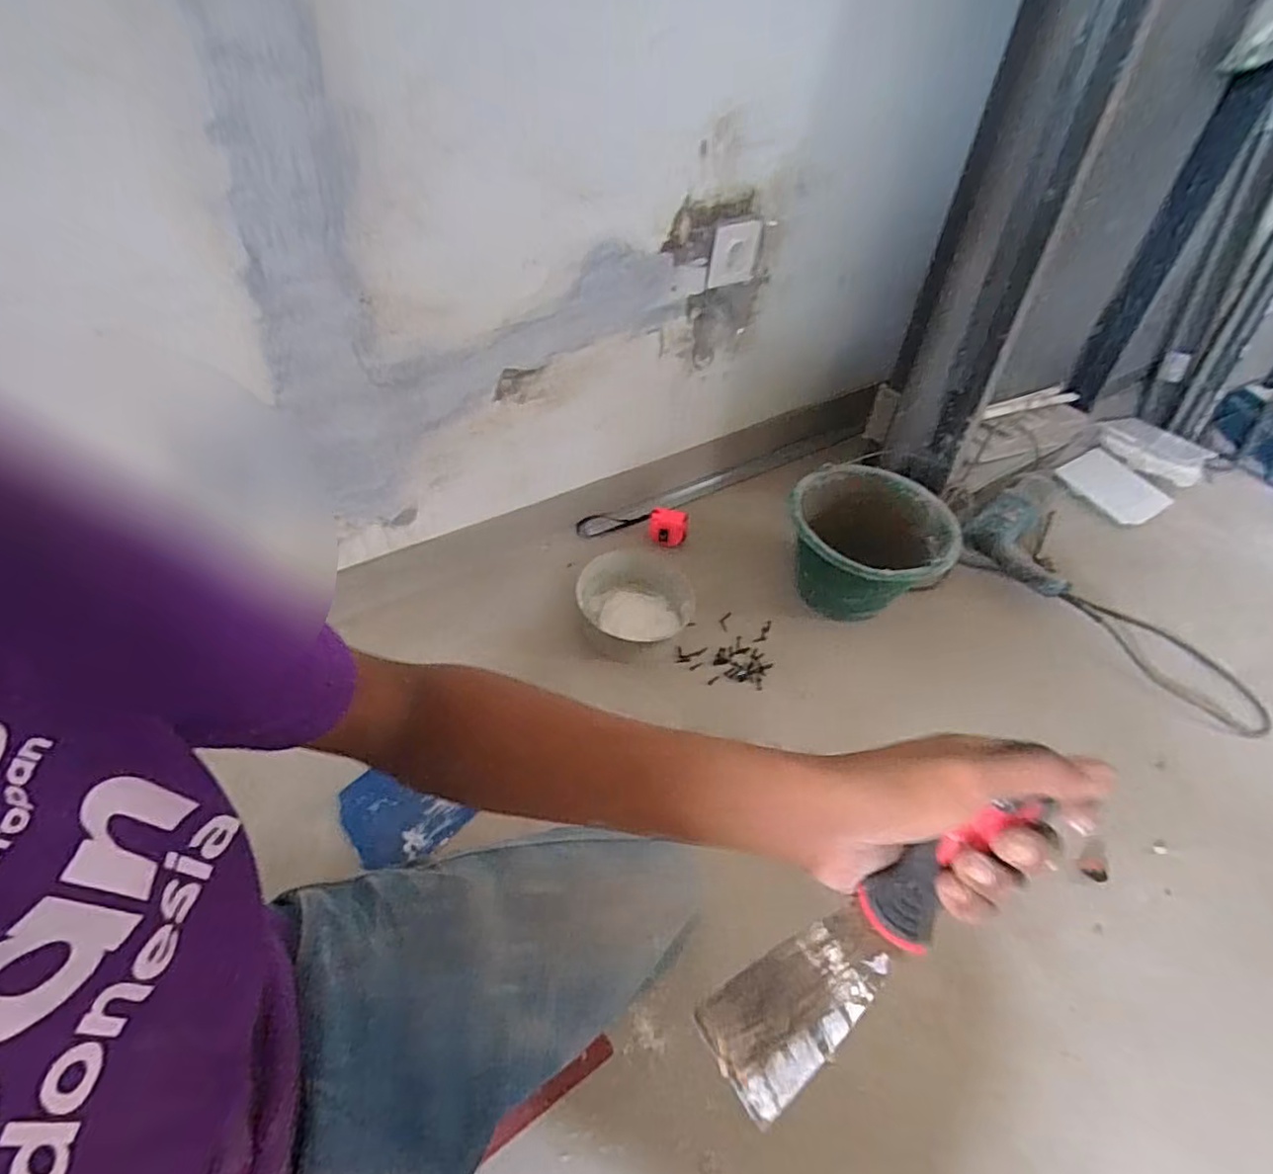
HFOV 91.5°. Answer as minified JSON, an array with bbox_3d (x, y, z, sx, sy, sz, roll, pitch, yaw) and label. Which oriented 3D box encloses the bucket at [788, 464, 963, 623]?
[{"bbox_3d":[0.400,-0.071,1.107,0.267,0.172,0.256,5,48,-5],"label":"bucket"}]

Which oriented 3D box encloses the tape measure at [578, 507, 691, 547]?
[{"bbox_3d":[-0.007,-0.115,1.161,0.202,0.066,0.059,3,48,-3],"label":"tape measure"}]

